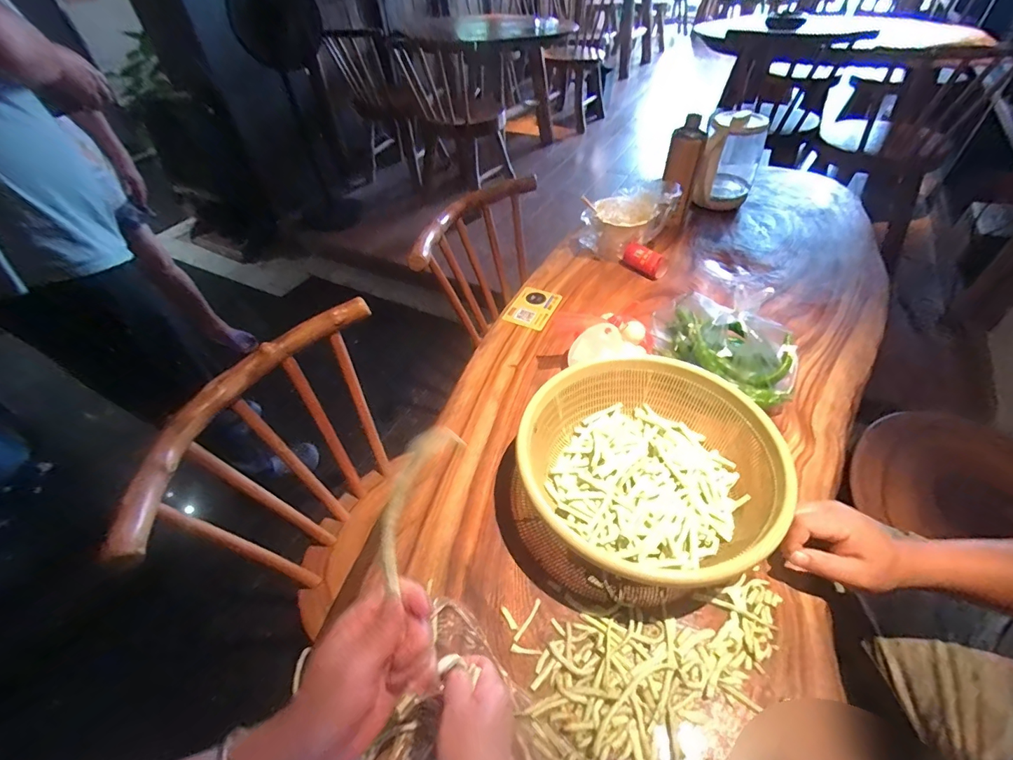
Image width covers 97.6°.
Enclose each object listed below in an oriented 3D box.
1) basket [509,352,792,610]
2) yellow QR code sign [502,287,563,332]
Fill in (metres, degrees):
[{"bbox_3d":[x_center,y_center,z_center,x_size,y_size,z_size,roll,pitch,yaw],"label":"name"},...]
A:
[{"bbox_3d":[0.171,0.120,0.587,0.327,0.124,0.304,0,47,4],"label":"basket"},{"bbox_3d":[0.054,-0.150,0.926,0.088,0.006,0.129,20,50,14],"label":"yellow QR code sign"}]

